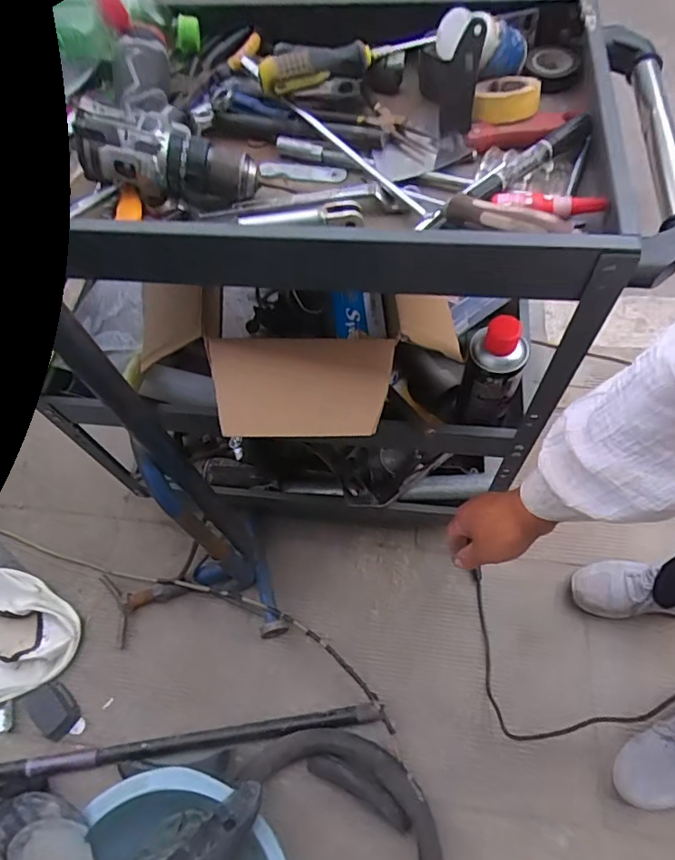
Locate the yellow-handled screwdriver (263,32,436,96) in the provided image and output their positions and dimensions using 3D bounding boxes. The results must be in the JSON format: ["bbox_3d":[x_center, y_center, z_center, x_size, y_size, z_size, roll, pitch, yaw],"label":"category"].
[{"bbox_3d":[0.009,-0.368,0.522,0.169,0.034,0.031,-24,62,-12],"label":"yellow-handled screwdriver"}]

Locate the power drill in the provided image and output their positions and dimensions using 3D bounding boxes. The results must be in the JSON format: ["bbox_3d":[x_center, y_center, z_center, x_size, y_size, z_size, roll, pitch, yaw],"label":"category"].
[{"bbox_3d":[-0.164,-0.302,0.519,0.143,0.072,0.179,-11,61,-2],"label":"power drill"}]

